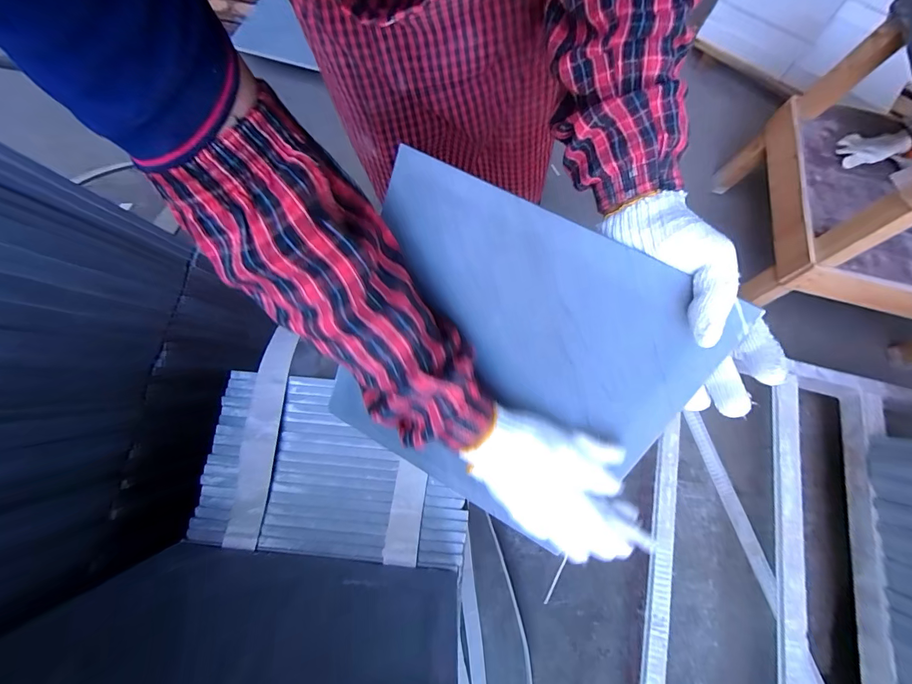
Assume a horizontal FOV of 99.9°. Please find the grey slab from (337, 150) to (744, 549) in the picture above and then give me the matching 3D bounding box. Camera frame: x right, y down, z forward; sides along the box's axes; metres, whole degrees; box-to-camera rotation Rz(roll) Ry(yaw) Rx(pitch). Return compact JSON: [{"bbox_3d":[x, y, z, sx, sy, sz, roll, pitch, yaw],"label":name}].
[{"bbox_3d":[0.030,0.032,0.365,0.294,0.310,0.012,29,27,10],"label":"grey slab"}]

